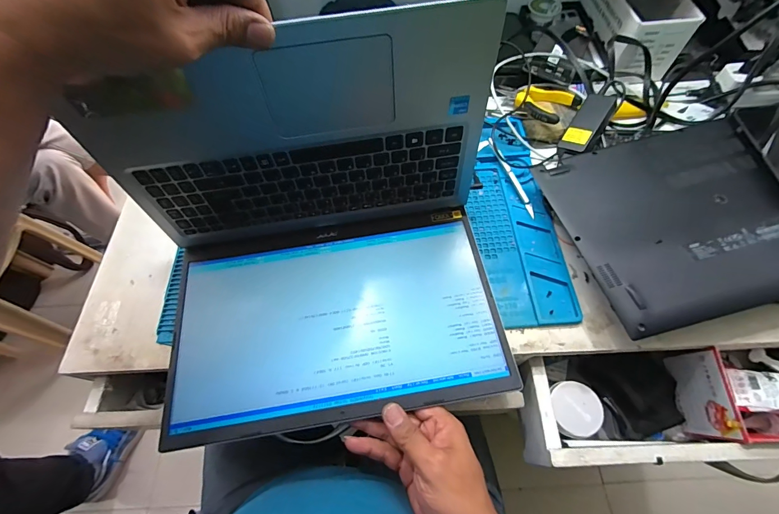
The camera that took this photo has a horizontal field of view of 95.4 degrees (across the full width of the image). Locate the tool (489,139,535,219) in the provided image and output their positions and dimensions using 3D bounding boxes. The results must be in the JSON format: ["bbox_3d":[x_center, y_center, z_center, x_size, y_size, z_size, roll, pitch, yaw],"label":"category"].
[{"bbox_3d":[0.164,-0.109,0.475,0.009,0.010,0.130,-17,63,-7],"label":"tool"}]

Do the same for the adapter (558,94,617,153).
[{"bbox_3d":[0.269,-0.177,0.482,0.039,0.023,0.090,25,78,39],"label":"adapter"}]

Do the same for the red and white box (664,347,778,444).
[{"bbox_3d":[0.427,0.144,0.378,0.179,0.094,0.092,-3,62,1],"label":"red and white box"}]

